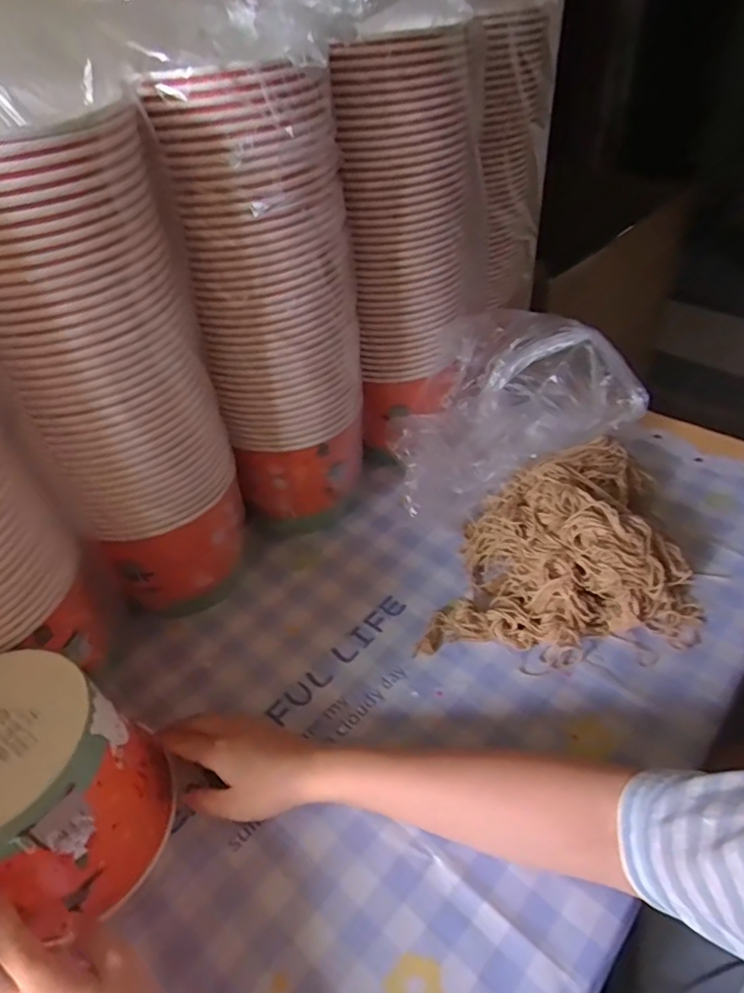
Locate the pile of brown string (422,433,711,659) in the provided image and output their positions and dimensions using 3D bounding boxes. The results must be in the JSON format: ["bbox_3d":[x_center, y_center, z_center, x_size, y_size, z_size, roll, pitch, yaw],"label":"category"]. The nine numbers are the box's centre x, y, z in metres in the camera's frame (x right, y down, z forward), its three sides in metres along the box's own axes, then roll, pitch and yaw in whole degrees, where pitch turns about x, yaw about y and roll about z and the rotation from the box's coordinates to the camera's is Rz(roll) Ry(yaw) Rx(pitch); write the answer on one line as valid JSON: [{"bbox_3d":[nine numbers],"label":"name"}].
[{"bbox_3d":[0.188,0.037,0.592,0.234,0.082,0.213,-2,43,4],"label":"pile of brown string"}]

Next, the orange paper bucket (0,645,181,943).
[{"bbox_3d":[-0.232,0.202,0.416,0.149,0.122,0.128,18,48,22],"label":"orange paper bucket"}]

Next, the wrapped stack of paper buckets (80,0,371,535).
[{"bbox_3d":[-0.086,-0.154,0.547,0.148,0.464,0.121,-5,43,1],"label":"wrapped stack of paper buckets"}]

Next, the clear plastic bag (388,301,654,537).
[{"bbox_3d":[0.146,-0.092,0.678,0.282,0.171,0.146,-21,45,-16],"label":"clear plastic bag"}]

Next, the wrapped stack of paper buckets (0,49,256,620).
[{"bbox_3d":[-0.215,-0.079,0.462,0.155,0.487,0.133,3,44,9],"label":"wrapped stack of paper buckets"}]

